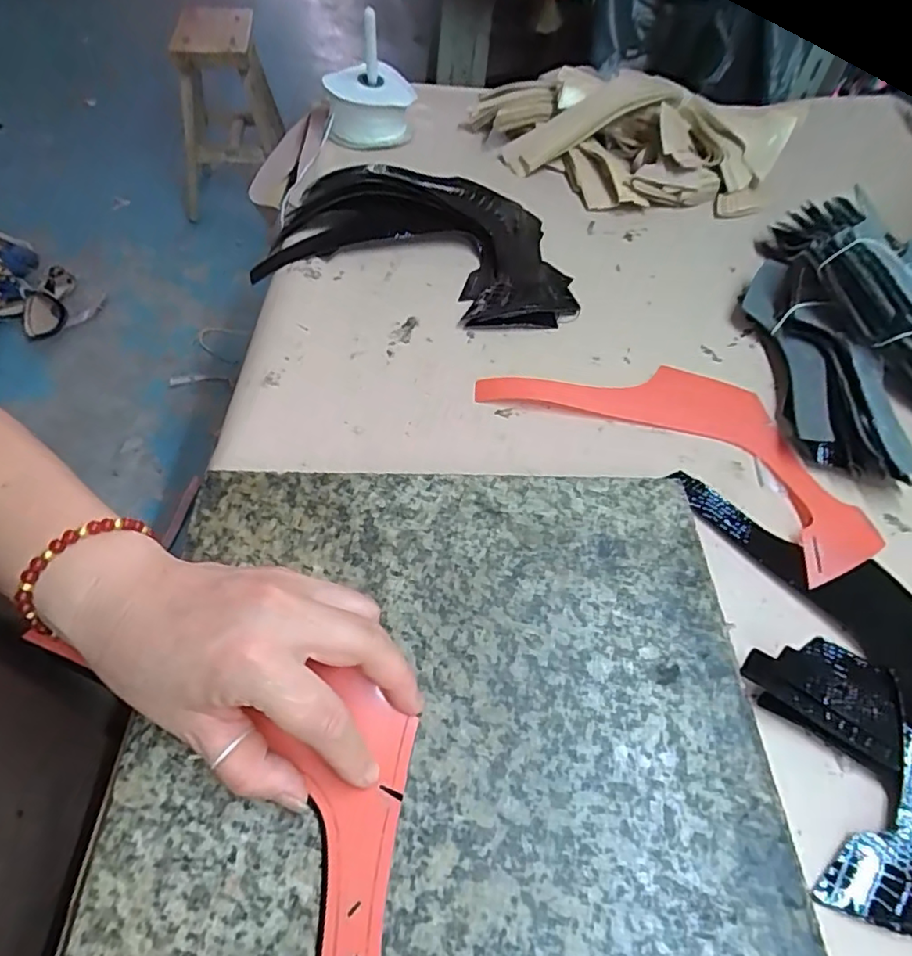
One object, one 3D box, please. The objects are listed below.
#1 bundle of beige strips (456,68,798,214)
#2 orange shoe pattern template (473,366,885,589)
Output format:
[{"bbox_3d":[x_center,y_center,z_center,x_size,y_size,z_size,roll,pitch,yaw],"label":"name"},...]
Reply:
[{"bbox_3d":[0.191,-0.385,0.651,0.348,0.072,0.211,5,53,0],"label":"bundle of beige strips"},{"bbox_3d":[0.166,-0.036,0.424,0.274,0.010,0.133,33,57,18],"label":"orange shoe pattern template"}]

